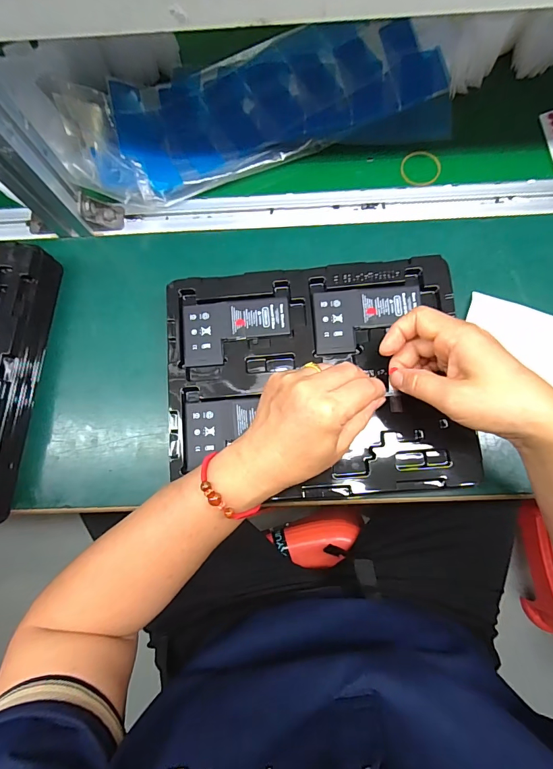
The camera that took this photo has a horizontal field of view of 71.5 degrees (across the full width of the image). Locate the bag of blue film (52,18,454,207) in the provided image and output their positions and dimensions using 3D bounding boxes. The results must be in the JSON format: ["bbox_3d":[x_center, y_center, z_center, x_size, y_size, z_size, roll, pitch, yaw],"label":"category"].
[{"bbox_3d":[-0.023,-0.320,0.429,0.412,0.046,0.176,-13,78,-1],"label":"bag of blue film"}]

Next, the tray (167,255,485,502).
[{"bbox_3d":[0.035,-0.007,0.360,0.272,0.020,0.216,-3,81,-1],"label":"tray"}]

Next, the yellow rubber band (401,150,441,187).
[{"bbox_3d":[0.168,-0.248,0.443,0.047,0.005,0.043,0,84,0],"label":"yellow rubber band"}]

